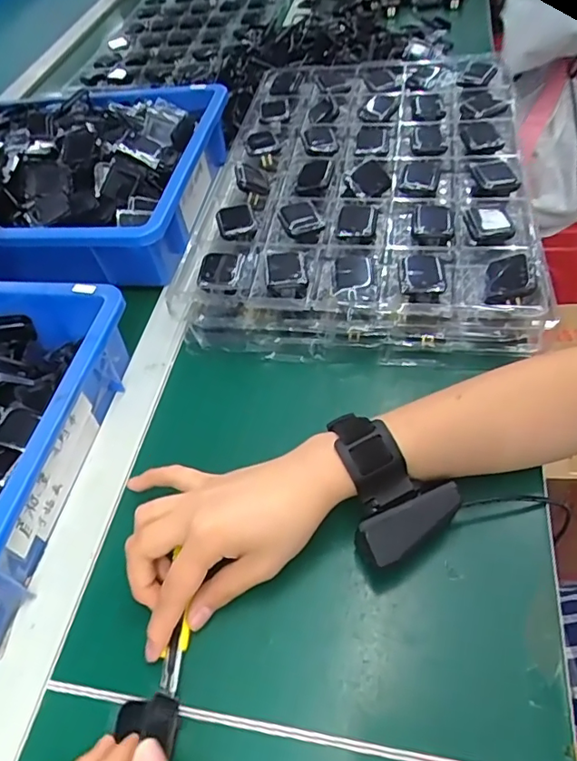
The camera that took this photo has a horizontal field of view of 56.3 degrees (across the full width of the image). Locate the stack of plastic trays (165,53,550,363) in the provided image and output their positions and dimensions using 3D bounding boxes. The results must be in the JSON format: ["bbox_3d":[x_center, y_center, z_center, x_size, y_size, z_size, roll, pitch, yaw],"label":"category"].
[{"bbox_3d":[0.080,-0.216,0.561,0.303,0.058,0.454,2,52,11],"label":"stack of plastic trays"}]

